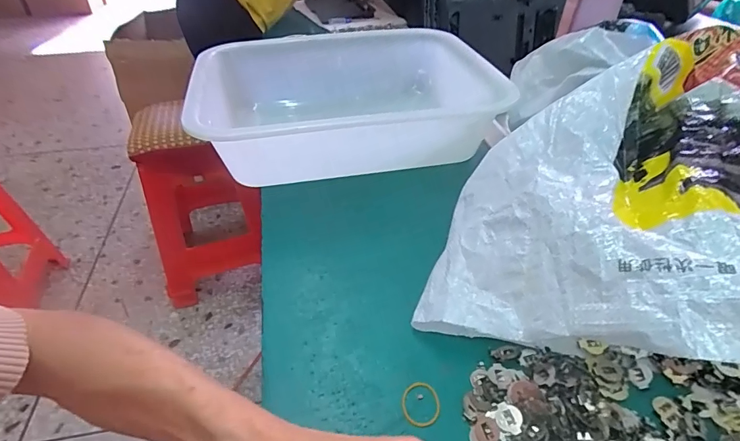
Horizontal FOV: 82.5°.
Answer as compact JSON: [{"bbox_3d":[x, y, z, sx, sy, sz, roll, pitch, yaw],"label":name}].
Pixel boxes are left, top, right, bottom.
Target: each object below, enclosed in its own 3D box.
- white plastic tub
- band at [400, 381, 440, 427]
[{"bbox_3d":[-0.029,-0.153,0.564,0.361,0.101,0.308,-6,39,-7],"label":"white plastic tub"},{"bbox_3d":[0.035,0.127,0.294,0.027,0.004,0.031,-6,39,-7],"label":"band"}]

